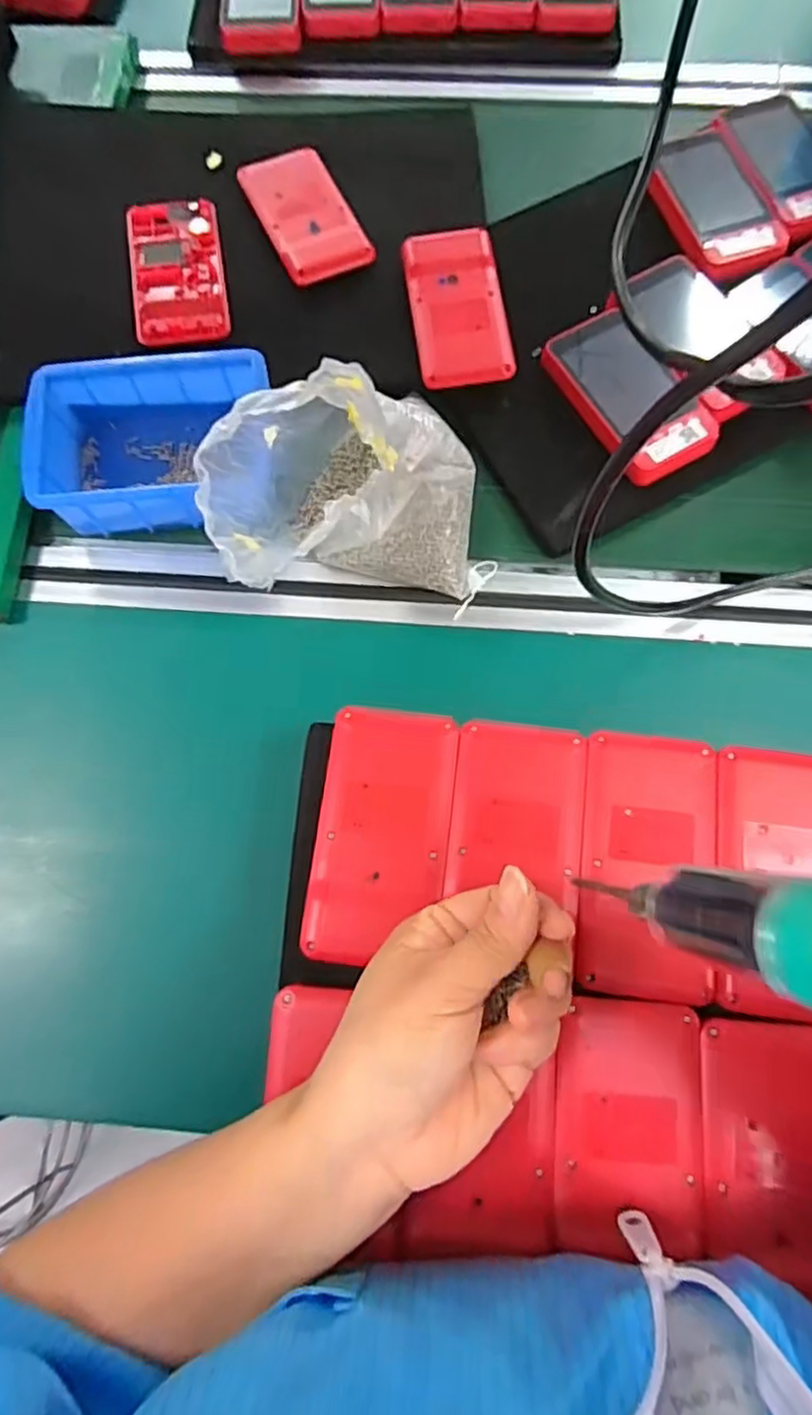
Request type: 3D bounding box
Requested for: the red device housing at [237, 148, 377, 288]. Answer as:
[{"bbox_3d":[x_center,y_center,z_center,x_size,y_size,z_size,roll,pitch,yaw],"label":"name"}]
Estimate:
[{"bbox_3d":[-0.073,-0.354,0.474,0.062,0.012,0.122,-24,76,-5],"label":"red device housing"}]

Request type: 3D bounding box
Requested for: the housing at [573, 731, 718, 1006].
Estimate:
[{"bbox_3d":[0.112,0.071,0.308,0.061,0.014,0.118,10,76,4],"label":"housing"}]

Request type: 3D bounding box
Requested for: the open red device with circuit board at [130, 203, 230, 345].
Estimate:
[{"bbox_3d":[-0.158,-0.302,0.461,0.061,0.006,0.119,-9,76,-1],"label":"open red device with circuit board"}]

